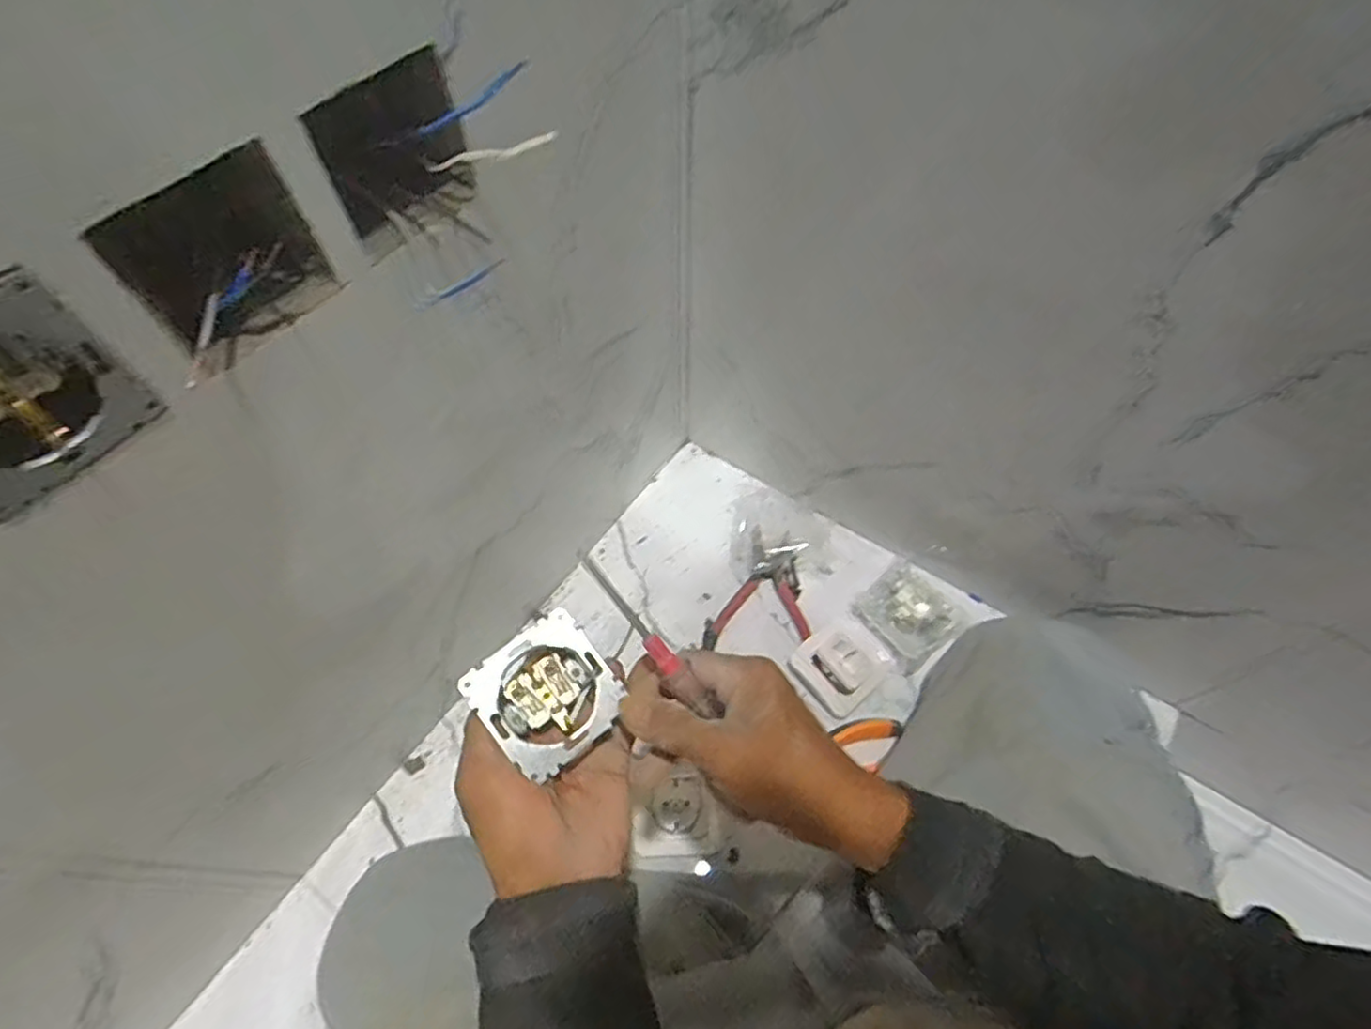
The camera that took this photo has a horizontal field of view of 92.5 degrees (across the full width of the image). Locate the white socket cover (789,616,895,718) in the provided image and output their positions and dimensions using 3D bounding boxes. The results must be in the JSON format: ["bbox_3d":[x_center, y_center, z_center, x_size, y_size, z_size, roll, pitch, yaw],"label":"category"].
[{"bbox_3d":[0.156,0.148,0.654,0.086,0.029,0.075,-36,66,-20],"label":"white socket cover"}]

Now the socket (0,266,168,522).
[{"bbox_3d":[-0.245,-0.043,0.234,0.022,0.071,0.072,34,65,18],"label":"socket"}]

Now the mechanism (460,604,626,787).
[{"bbox_3d":[-0.080,0.104,0.381,0.069,0.033,0.071,-37,84,-21],"label":"mechanism"}]

